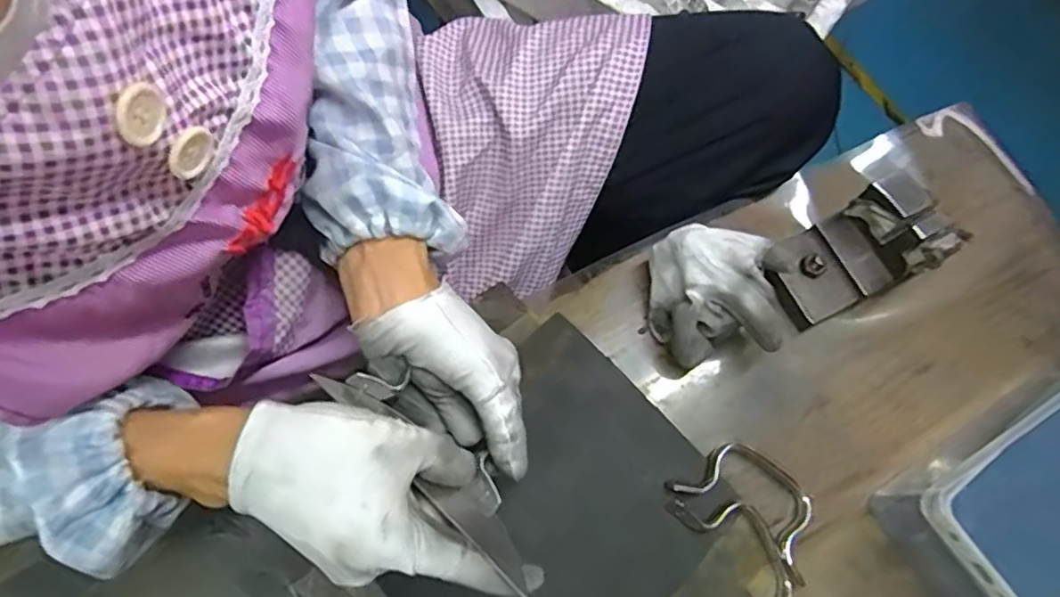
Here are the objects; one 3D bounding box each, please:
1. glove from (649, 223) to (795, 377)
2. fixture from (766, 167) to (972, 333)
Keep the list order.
[{"bbox_3d":[0.123,-0.002,0.414,0.079,0.064,0.090,-1,74,0],"label":"glove"},{"bbox_3d":[0.220,-0.030,0.422,0.102,0.078,0.064,-27,76,-7],"label":"fixture"}]

